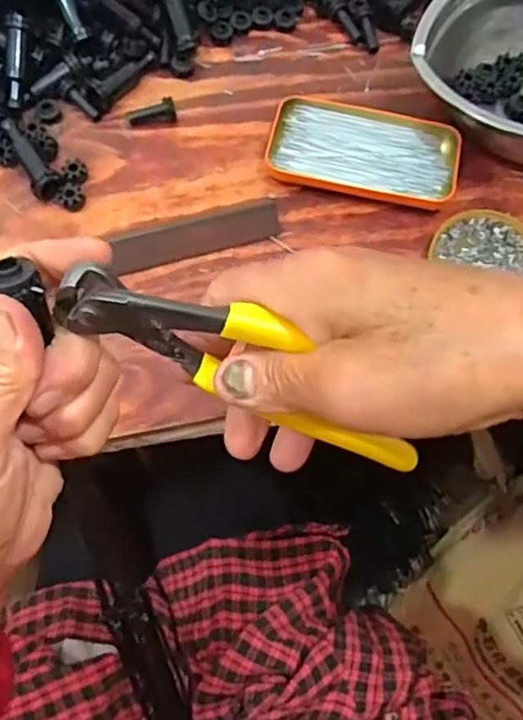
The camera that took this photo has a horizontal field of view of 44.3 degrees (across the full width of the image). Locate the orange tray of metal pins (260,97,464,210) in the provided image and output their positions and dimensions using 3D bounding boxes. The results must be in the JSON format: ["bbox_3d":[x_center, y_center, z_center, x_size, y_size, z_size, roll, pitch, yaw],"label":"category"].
[{"bbox_3d":[0.081,-0.167,0.500,0.142,0.018,0.081,12,64,5],"label":"orange tray of metal pins"}]

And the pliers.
[{"bbox_3d":[0.003,0.006,0.246,0.159,0.054,0.016,28,63,-22],"label":"pliers"}]

